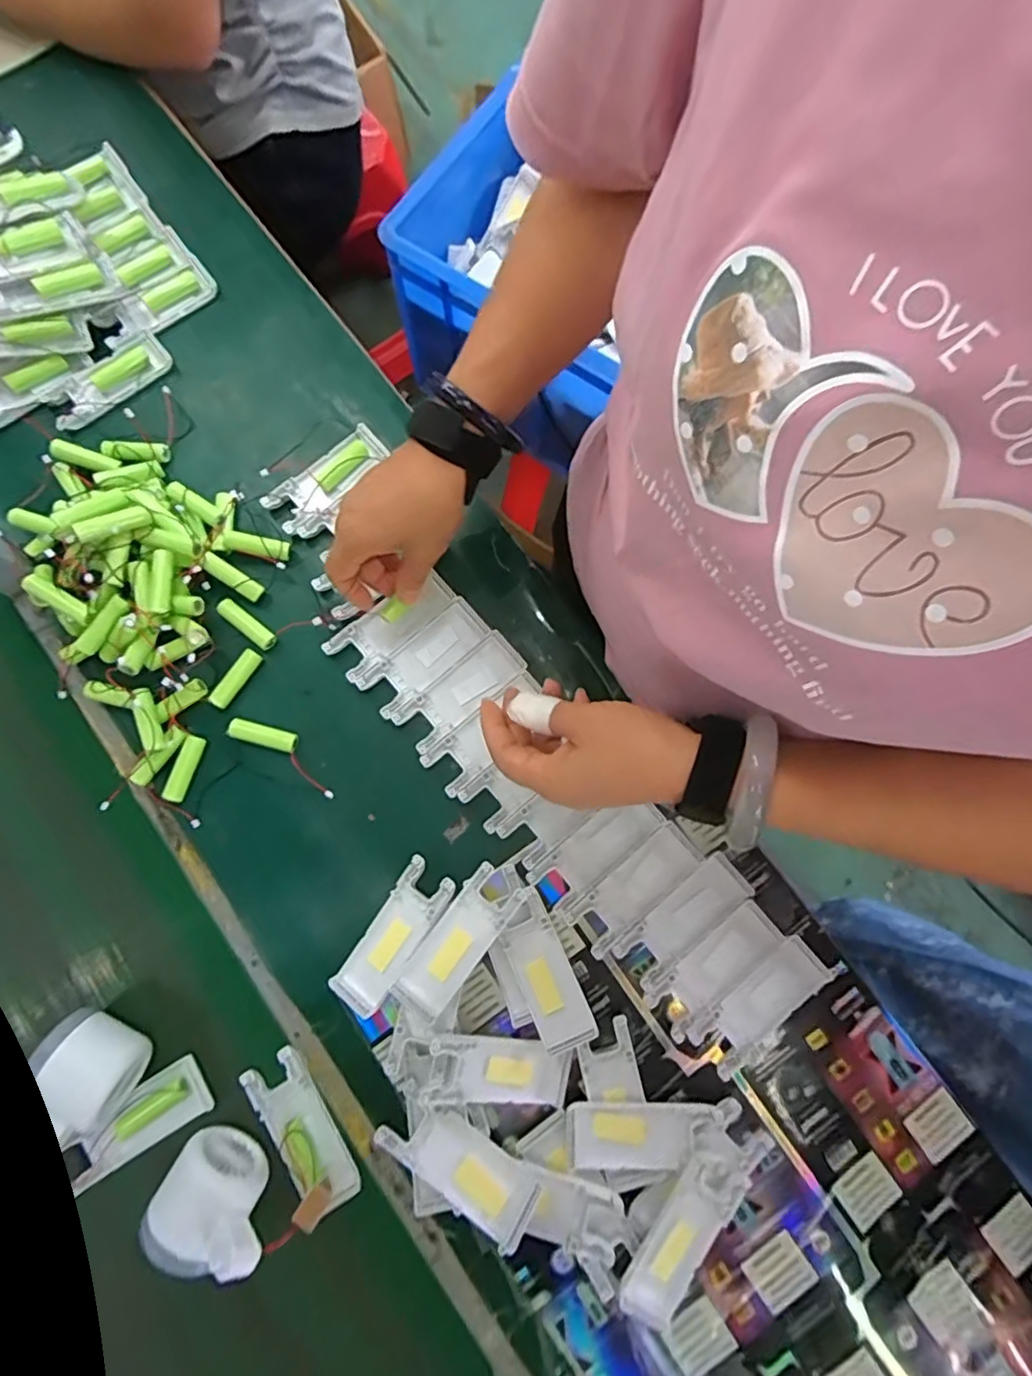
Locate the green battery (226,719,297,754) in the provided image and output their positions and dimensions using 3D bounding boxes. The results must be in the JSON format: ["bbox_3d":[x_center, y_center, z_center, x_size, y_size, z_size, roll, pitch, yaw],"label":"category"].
[{"bbox_3d":[-0.190,0.037,0.458,0.051,0.017,0.015,15,79,2],"label":"green battery"}]

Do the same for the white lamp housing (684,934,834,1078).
[{"bbox_3d":[0.174,0.224,0.427,0.104,0.009,0.044,-38,82,-8],"label":"white lamp housing"}]

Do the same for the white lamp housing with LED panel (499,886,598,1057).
[{"bbox_3d":[0.018,0.195,0.422,0.038,0.019,0.100,-23,80,-5],"label":"white lamp housing with LED panel"}]

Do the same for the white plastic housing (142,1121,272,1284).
[{"bbox_3d":[-0.191,0.332,0.382,0.075,0.058,0.066,26,79,4],"label":"white plastic housing"}]

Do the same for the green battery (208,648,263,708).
[{"bbox_3d":[-0.215,-0.007,0.466,0.014,0.012,0.050,34,80,6],"label":"green battery"}]

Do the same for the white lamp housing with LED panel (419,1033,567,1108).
[{"bbox_3d":[-0.012,0.256,0.406,0.100,0.014,0.037,17,79,-21],"label":"white lamp housing with LED panel"}]

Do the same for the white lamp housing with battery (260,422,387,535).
[{"bbox_3d":[-0.154,-0.171,0.497,0.105,0.014,0.039,-41,82,-8],"label":"white lamp housing with battery"}]

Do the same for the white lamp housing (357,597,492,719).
[{"bbox_3d":[-0.070,-0.025,0.470,0.104,0.009,0.038,-41,82,-8],"label":"white lamp housing"}]

